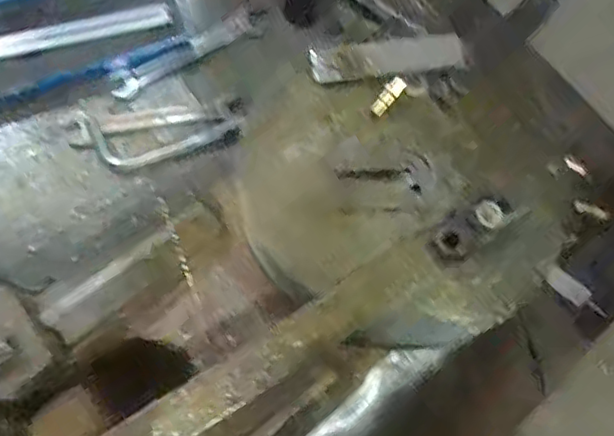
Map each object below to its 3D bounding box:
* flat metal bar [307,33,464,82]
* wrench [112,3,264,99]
[{"bbox_3d":[0.047,-0.095,0.373,0.088,0.008,0.026,-5,75,-4],"label":"flat metal bar"},{"bbox_3d":[-0.099,-0.141,0.537,0.138,0.006,0.019,-34,101,-12],"label":"wrench"}]

